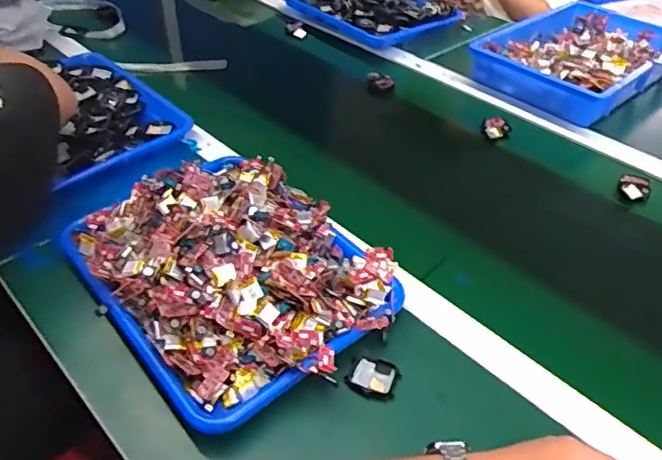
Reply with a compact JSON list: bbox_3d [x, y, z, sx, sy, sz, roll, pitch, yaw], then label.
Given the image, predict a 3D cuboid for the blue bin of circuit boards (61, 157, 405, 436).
[{"bbox_3d":[-0.108,0.032,0.607,0.261,0.086,0.333,-28,49,-28],"label":"blue bin of circuit boards"}]

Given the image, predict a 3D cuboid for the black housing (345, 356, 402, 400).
[{"bbox_3d":[0.041,0.140,0.544,0.046,0.006,0.039,16,44,16],"label":"black housing"}]

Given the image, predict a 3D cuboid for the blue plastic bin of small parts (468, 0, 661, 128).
[{"bbox_3d":[0.445,-0.312,1.010,0.374,0.059,0.257,-30,50,-29],"label":"blue plastic bin of small parts"}]

